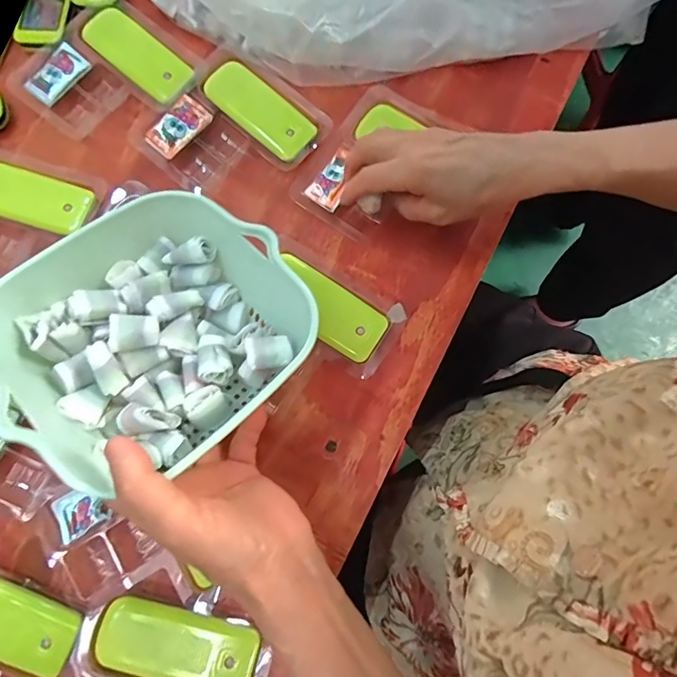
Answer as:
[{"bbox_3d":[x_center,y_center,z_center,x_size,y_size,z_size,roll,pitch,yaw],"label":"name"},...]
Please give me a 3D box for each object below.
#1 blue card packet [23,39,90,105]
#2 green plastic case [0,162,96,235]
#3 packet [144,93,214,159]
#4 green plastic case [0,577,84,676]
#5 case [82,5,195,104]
[{"bbox_3d":[-0.247,-0.232,0.400,0.035,0.008,0.054,38,80,7],"label":"blue card packet"},{"bbox_3d":[-0.257,-0.118,0.377,0.104,0.011,0.043,16,78,3],"label":"green plastic case"},{"bbox_3d":[-0.137,-0.182,0.388,0.032,0.004,0.054,41,83,-5],"label":"packet"},{"bbox_3d":[-0.228,0.189,0.304,0.102,0.011,0.043,23,79,5],"label":"green plastic case"},{"bbox_3d":[-0.181,-0.255,0.407,0.106,0.017,0.045,37,78,10],"label":"case"}]

